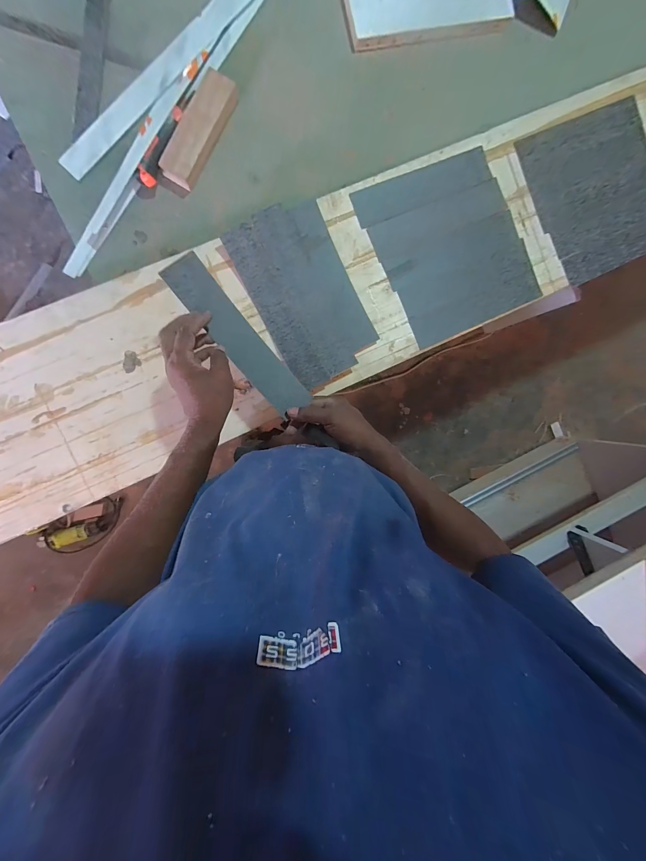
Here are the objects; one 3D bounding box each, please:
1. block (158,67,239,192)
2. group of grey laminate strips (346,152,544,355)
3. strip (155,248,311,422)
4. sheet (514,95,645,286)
[{"bbox_3d":[-0.196,-0.480,0.499,0.055,0.029,0.180,26,89,-6],"label":"block"},{"bbox_3d":[0.227,-0.327,0.556,0.255,0.009,0.285,-24,94,-5],"label":"group of grey laminate strips"},{"bbox_3d":[-0.118,-0.128,0.445,0.053,0.011,0.246,-41,104,-1],"label":"strip"},{"bbox_3d":[0.521,-0.448,0.579,0.258,0.012,0.277,-25,94,-5],"label":"sheet"}]

